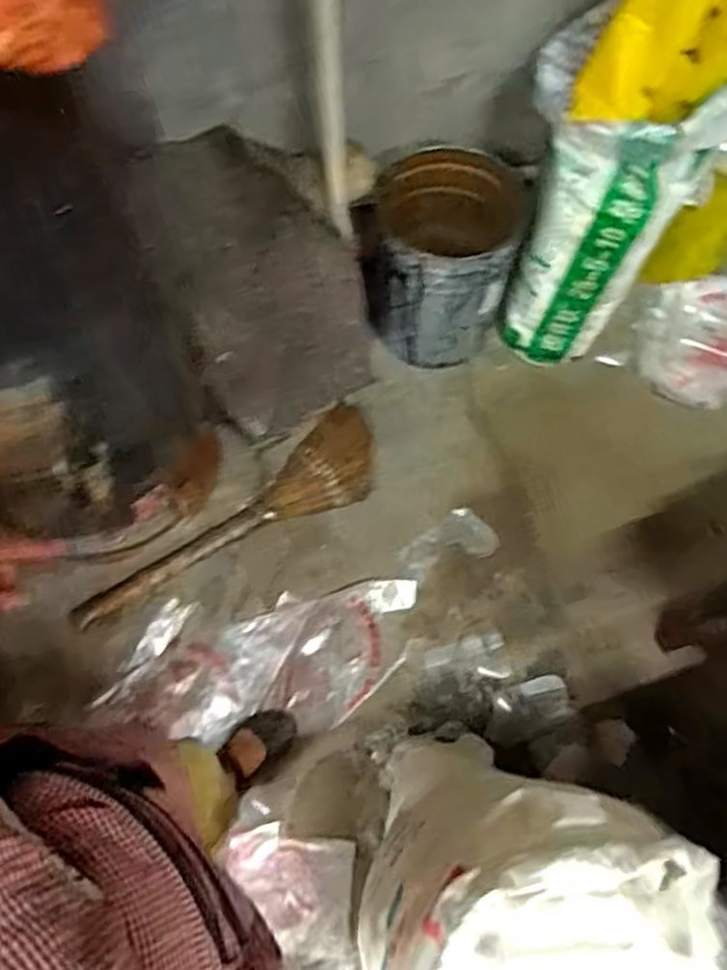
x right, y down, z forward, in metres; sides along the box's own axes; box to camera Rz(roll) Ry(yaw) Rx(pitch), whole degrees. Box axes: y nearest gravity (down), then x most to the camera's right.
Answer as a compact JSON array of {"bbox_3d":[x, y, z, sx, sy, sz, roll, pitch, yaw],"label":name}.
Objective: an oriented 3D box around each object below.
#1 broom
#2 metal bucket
[{"bbox_3d":[-0.260,0.064,1.372,0.662,0.039,0.190,-29,65,-13],"label":"broom"},{"bbox_3d":[0.151,-0.478,1.453,0.331,0.310,0.344,-1,62,2],"label":"metal bucket"}]

